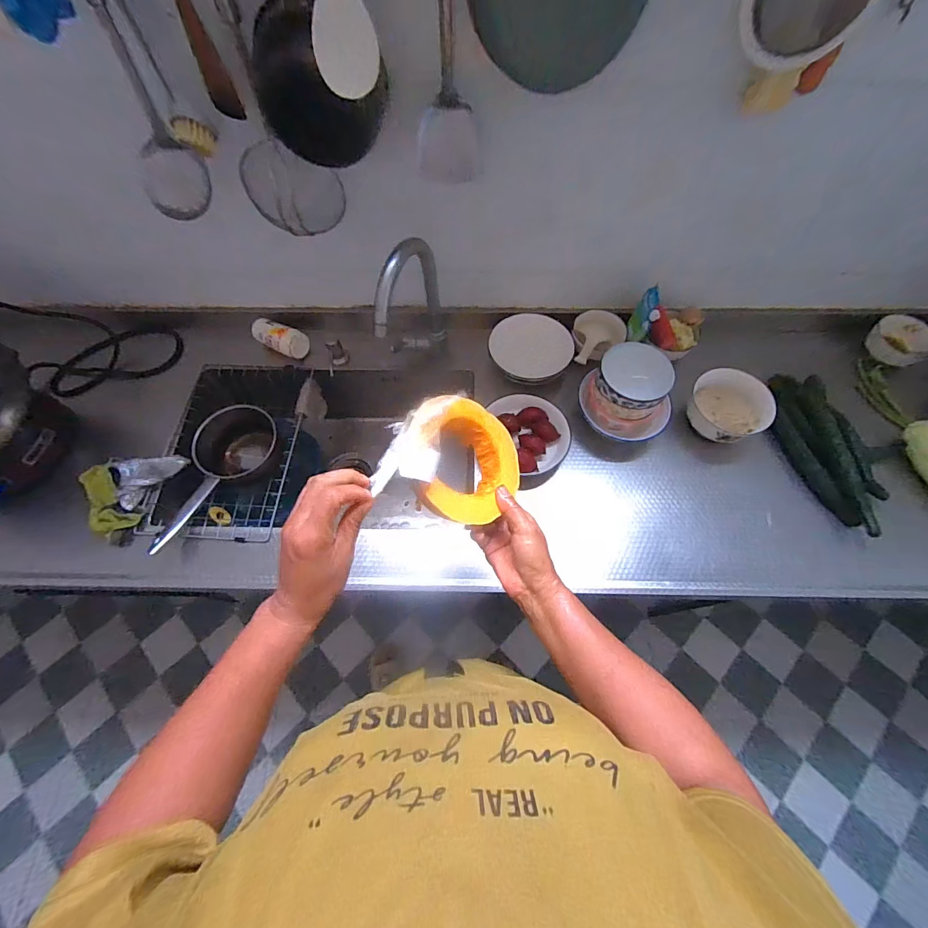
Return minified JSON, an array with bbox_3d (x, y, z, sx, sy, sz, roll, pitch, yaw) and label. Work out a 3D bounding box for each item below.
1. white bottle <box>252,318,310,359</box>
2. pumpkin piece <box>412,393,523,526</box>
[{"bbox_3d":[-0.396,-0.267,0.884,0.123,0.058,0.054,23,67,11],"label":"white bottle"},{"bbox_3d":[0.001,-0.005,0.455,0.142,0.030,0.137,14,70,-40],"label":"pumpkin piece"}]

